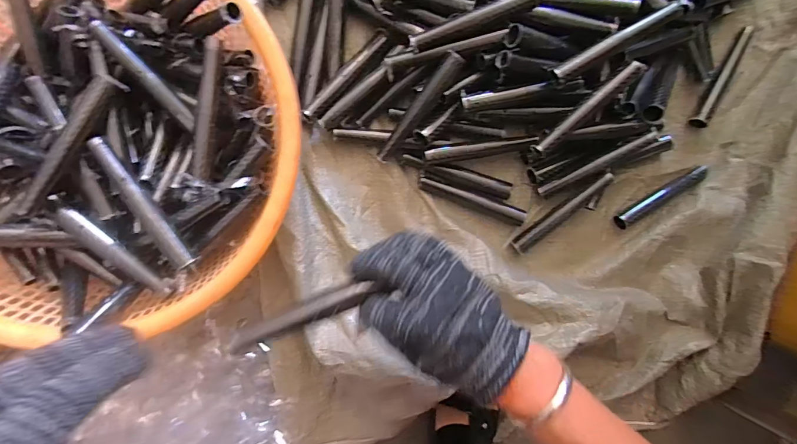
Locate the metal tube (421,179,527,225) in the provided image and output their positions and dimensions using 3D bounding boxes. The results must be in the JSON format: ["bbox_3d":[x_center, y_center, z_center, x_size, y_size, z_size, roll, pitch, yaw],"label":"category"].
[{"bbox_3d":[0.098,-0.027,0.542,0.146,0.024,0.018,18,92,-10],"label":"metal tube"}]

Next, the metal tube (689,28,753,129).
[{"bbox_3d":[0.452,-0.201,0.567,0.016,0.016,0.149,26,90,-10],"label":"metal tube"}]

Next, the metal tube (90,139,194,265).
[{"bbox_3d":[-0.253,-0.018,0.401,0.018,0.017,0.148,-36,99,-5],"label":"metal tube"}]

